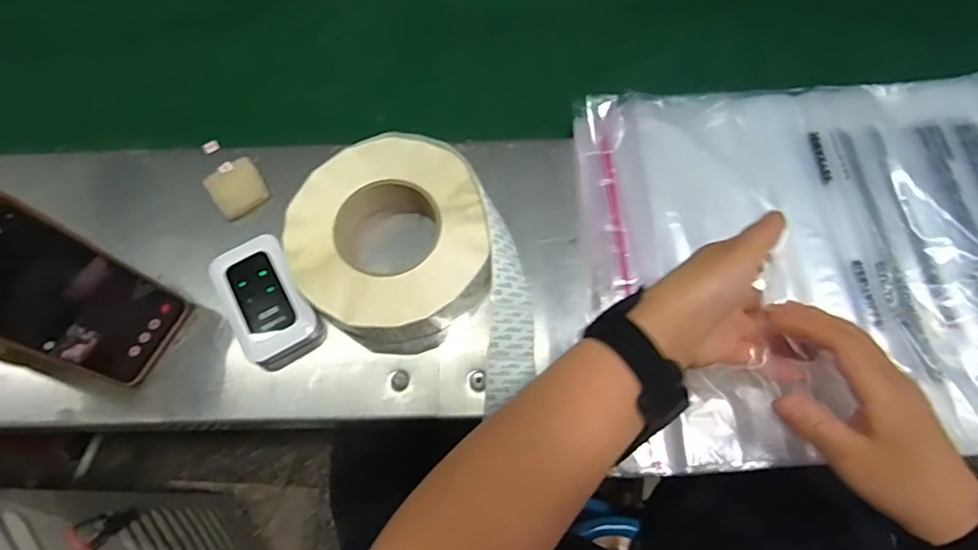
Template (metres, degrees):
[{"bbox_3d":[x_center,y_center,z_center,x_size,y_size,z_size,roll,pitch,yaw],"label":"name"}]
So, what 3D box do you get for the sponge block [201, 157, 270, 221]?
[{"bbox_3d":[-0.215,-0.075,0.484,0.043,0.012,0.047,-30,71,-9],"label":"sponge block"}]

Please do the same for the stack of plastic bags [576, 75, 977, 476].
[{"bbox_3d":[0.290,-0.018,0.433,0.411,0.023,0.303,-3,69,1],"label":"stack of plastic bags"}]

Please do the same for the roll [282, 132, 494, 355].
[{"bbox_3d":[-0.074,-0.026,0.443,0.148,0.047,0.163,-16,69,-4],"label":"roll"}]

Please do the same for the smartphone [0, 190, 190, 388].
[{"bbox_3d":[-0.275,0.017,0.375,0.007,0.162,0.075,16,67,25],"label":"smartphone"}]

